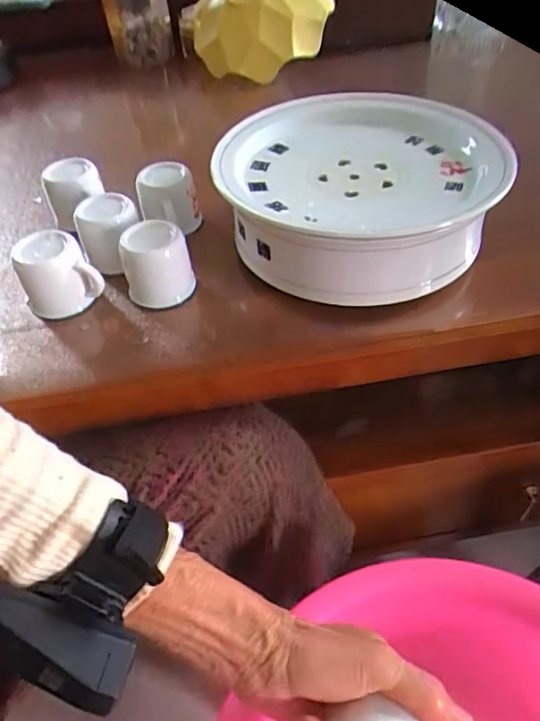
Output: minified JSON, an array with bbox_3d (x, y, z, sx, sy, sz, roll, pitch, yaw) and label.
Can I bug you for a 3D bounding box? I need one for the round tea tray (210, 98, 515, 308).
[{"bbox_3d":[0.069,-0.140,0.460,0.217,0.081,0.229,-12,47,-5],"label":"round tea tray"}]

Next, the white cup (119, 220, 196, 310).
[{"bbox_3d":[-0.091,-0.078,0.433,0.052,0.054,0.050,-3,47,3],"label":"white cup"}]

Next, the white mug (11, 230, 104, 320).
[{"bbox_3d":[-0.168,-0.069,0.433,0.062,0.053,0.049,-17,48,-9],"label":"white mug"}]

